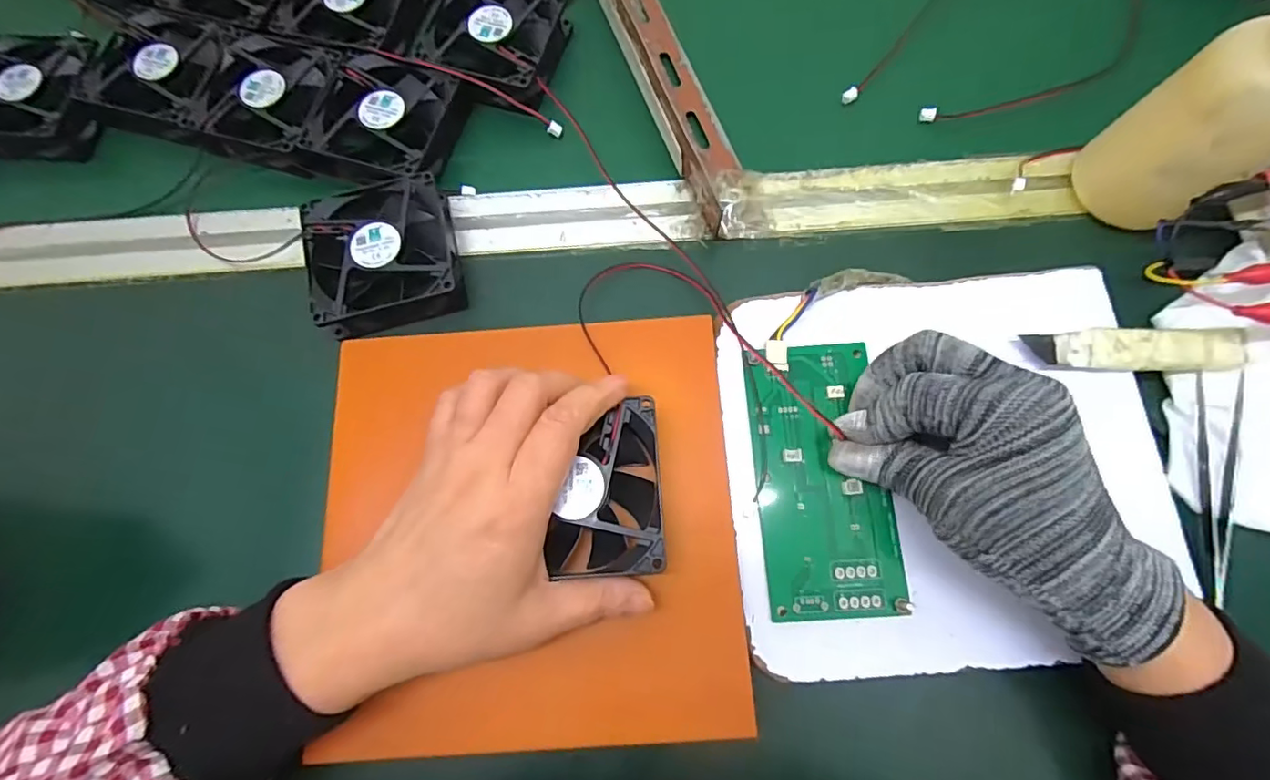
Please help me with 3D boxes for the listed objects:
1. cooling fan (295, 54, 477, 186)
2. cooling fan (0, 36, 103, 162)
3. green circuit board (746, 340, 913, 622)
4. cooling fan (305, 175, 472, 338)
[{"bbox_3d":[-0.156,-0.168,0.352,0.084,0.028,0.080,18,72,7],"label":"cooling fan"},{"bbox_3d":[-0.403,-0.190,0.368,0.085,0.038,0.089,4,71,2],"label":"cooling fan"},{"bbox_3d":[0.092,0.042,0.276,0.065,0.007,0.134,-6,76,-1],"label":"green circuit board"},{"bbox_3d":[-0.146,-0.079,0.320,0.078,0.026,0.082,-15,71,-5],"label":"cooling fan"}]

